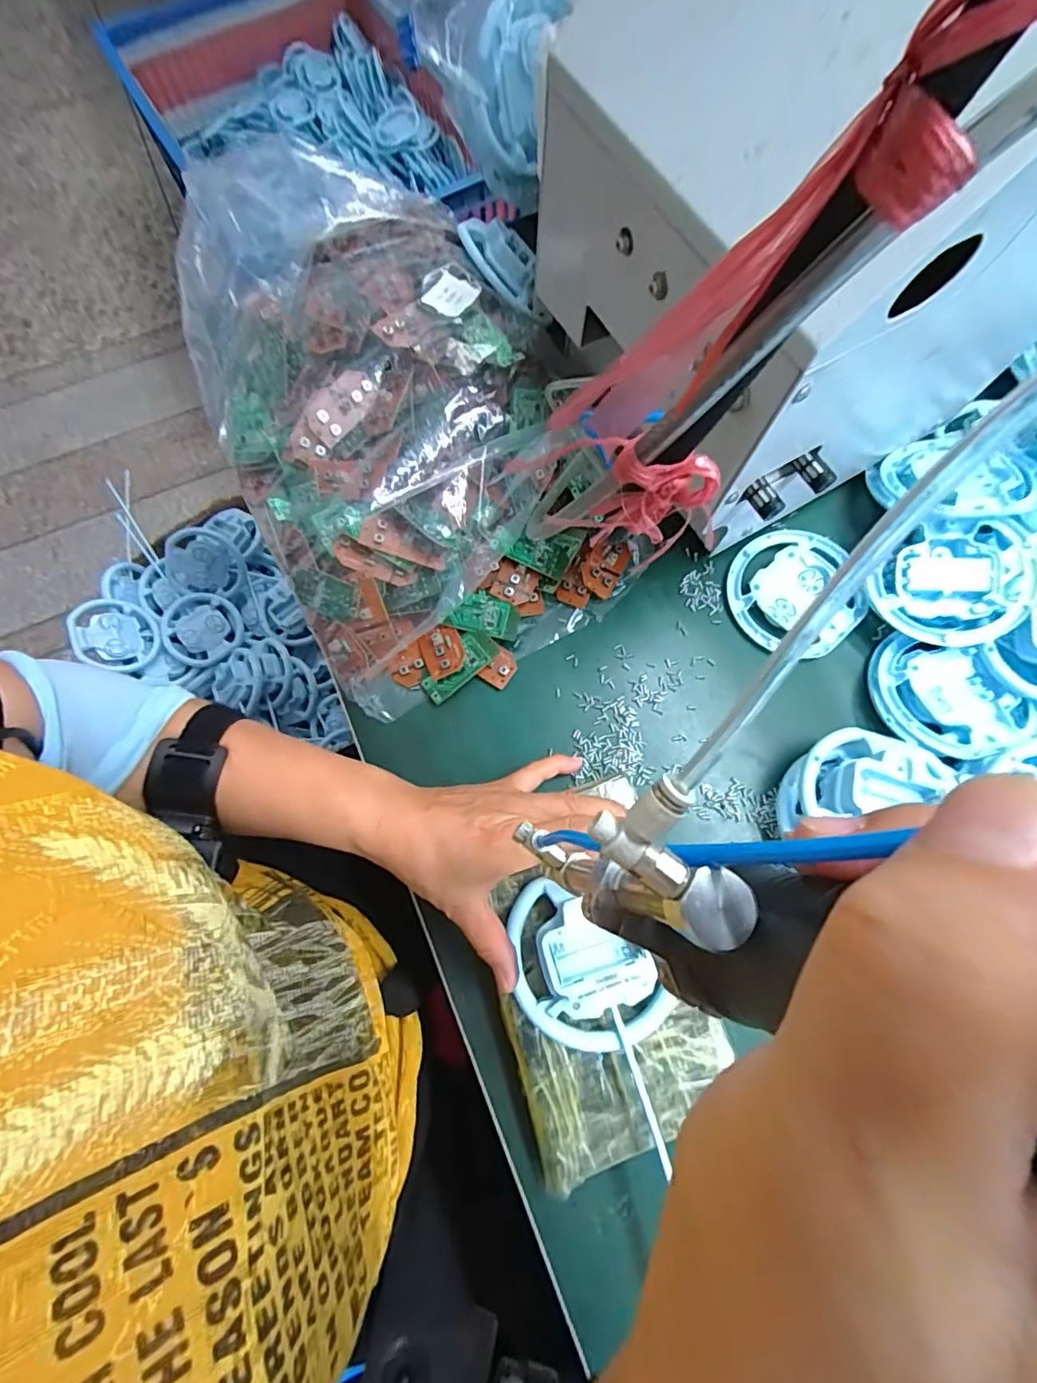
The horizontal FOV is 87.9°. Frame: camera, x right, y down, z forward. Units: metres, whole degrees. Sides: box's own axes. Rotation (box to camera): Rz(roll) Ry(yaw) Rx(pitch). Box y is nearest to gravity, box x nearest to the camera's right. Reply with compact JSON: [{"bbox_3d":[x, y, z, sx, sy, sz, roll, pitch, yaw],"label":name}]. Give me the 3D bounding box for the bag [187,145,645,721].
[{"bbox_3d":[-0.091,-0.206,0.401,0.253,0.105,0.392,-27,76,-8],"label":"bag"}]

